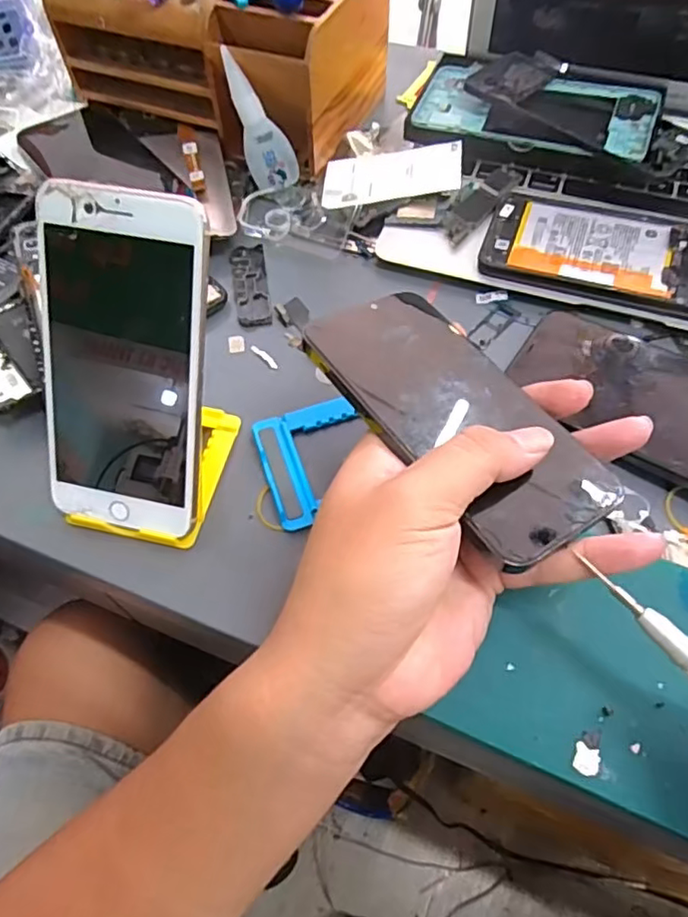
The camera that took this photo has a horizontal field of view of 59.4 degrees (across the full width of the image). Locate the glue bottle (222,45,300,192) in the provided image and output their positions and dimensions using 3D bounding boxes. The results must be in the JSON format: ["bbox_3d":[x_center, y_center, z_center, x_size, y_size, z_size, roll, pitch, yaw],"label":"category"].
[{"bbox_3d":[-0.062,-0.234,0.422,0.028,0.088,0.019,-42,38,-22],"label":"glue bottle"}]

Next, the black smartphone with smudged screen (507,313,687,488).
[{"bbox_3d":[0.169,-0.030,0.325,0.152,0.011,0.076,31,64,19],"label":"black smartphone with smudged screen"}]

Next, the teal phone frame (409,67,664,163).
[{"bbox_3d":[0.137,-0.252,0.441,0.168,0.013,0.084,19,65,16],"label":"teal phone frame"}]

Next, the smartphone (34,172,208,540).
[{"bbox_3d":[-0.101,-0.039,0.275,0.076,0.154,0.005,11,22,8],"label":"smartphone"}]

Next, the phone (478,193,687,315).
[{"bbox_3d":[0.175,-0.130,0.382,0.166,0.011,0.080,15,60,10],"label":"phone"}]

